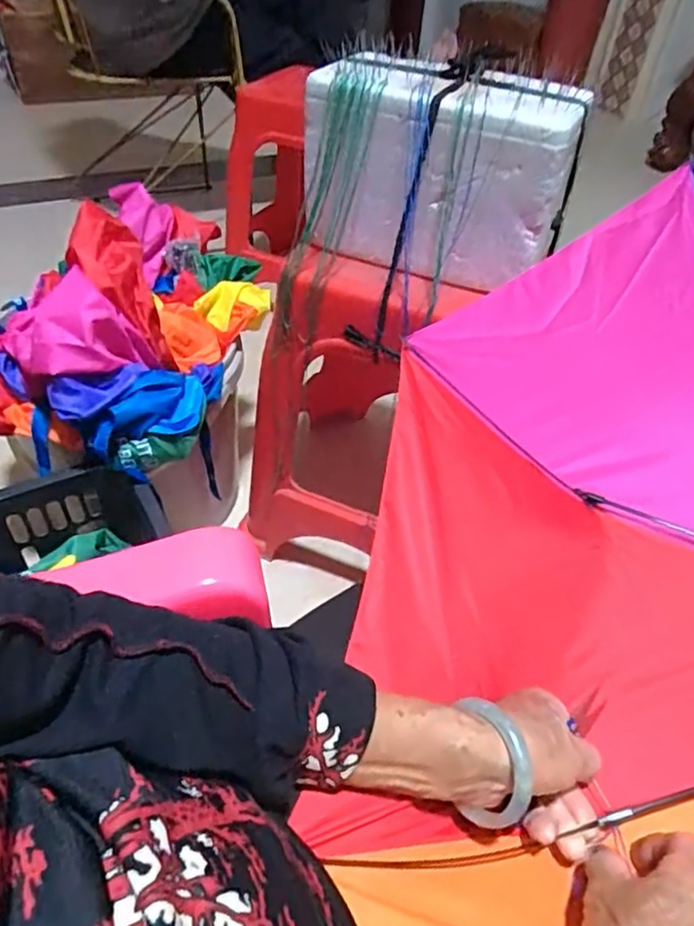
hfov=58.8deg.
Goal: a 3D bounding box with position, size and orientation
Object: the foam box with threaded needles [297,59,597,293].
[{"bbox_3d":[0.089,-0.321,0.684,0.284,0.189,0.130,16,45,11],"label":"foam box with threaded needles"}]

